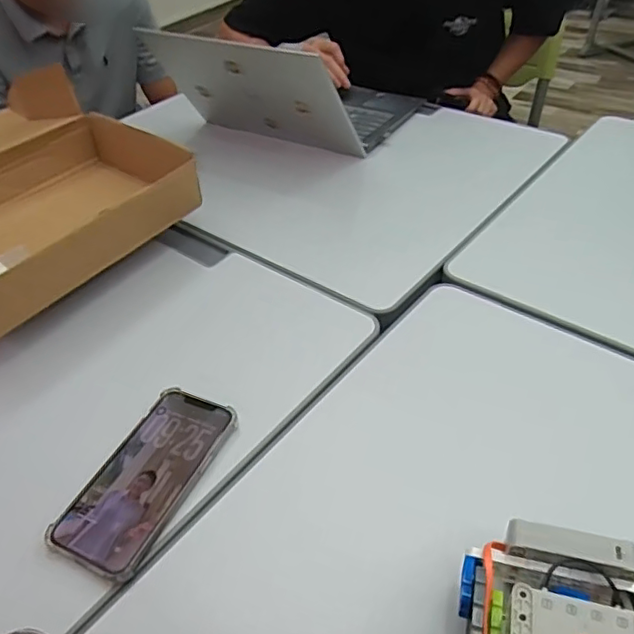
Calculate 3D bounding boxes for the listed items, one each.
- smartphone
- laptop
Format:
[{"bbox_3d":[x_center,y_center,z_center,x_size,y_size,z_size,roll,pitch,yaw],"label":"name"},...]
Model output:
[{"bbox_3d":[-0.139,0.130,0.475,0.080,0.014,0.161,17,48,22],"label":"smartphone"},{"bbox_3d":[-0.042,-0.392,0.921,0.344,0.159,0.294,22,50,27],"label":"laptop"}]

